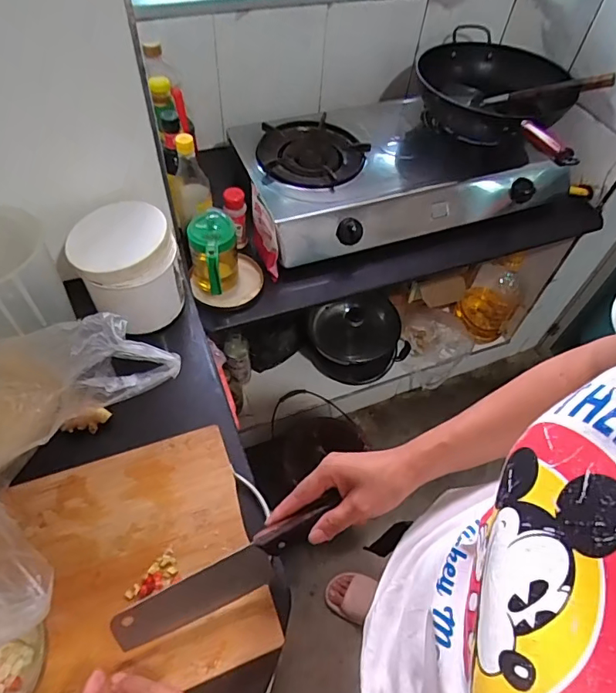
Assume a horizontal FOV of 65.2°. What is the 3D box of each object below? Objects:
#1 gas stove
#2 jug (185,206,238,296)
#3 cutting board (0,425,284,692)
[{"bbox_3d":[0.241,-0.444,1.134,0.750,0.101,0.410,-16,58,-15],"label":"gas stove"},{"bbox_3d":[-0.174,-0.157,0.895,0.086,0.150,0.106,-8,56,-10],"label":"jug"},{"bbox_3d":[-0.220,0.229,0.473,0.328,0.011,0.240,-15,58,-14],"label":"cutting board"}]

